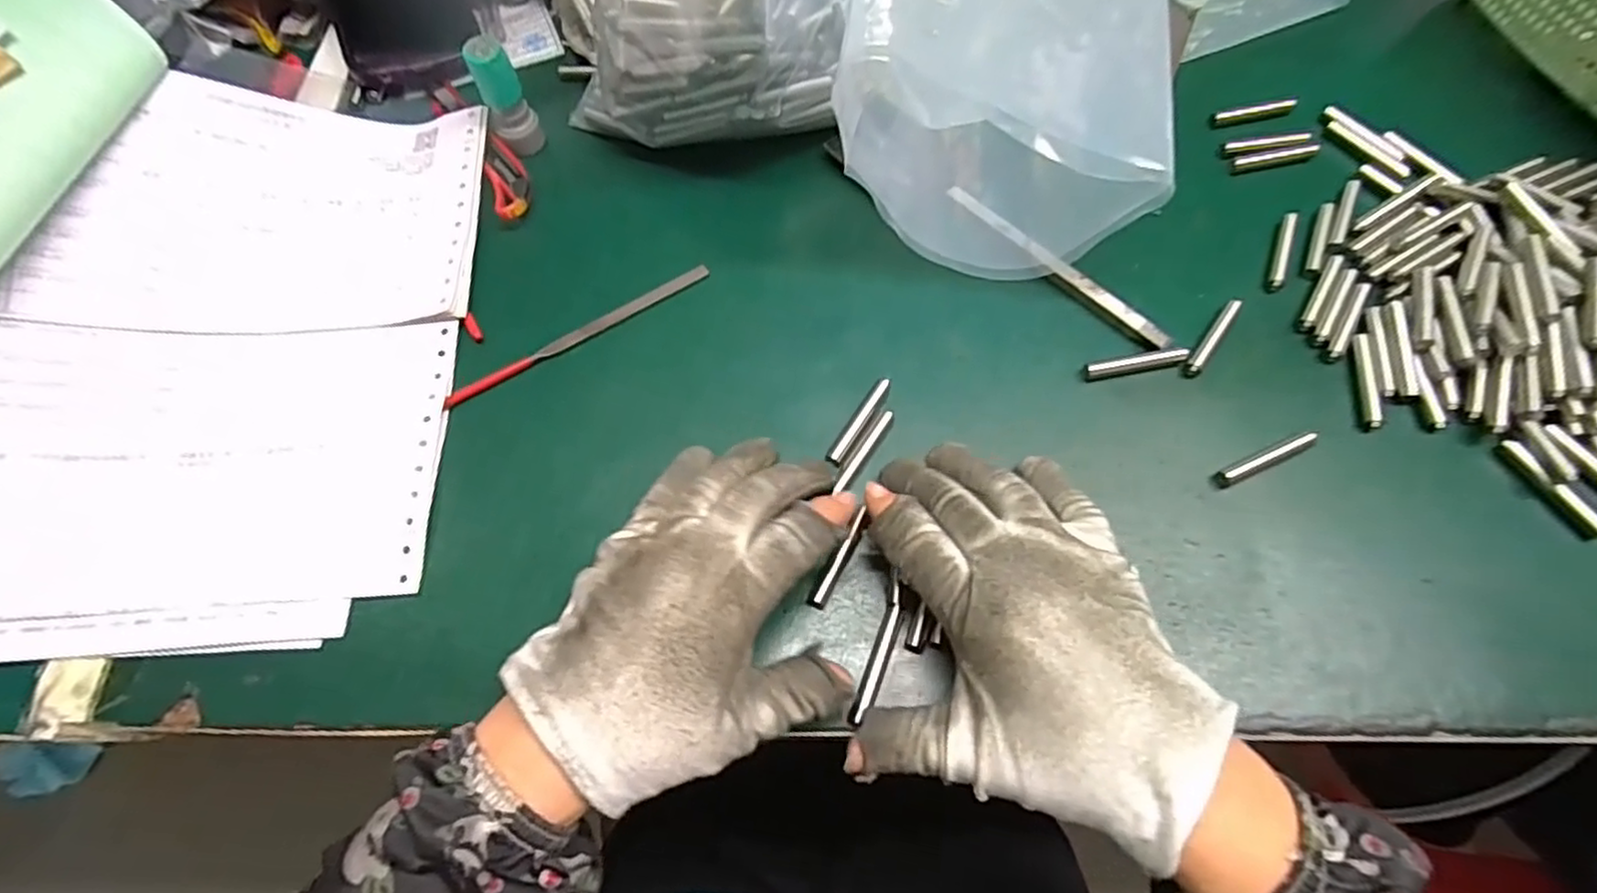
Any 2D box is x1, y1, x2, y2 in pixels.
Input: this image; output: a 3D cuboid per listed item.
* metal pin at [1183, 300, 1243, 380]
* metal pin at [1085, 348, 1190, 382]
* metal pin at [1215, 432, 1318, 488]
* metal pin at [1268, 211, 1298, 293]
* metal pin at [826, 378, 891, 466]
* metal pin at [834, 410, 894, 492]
[{"bbox_3d":[0.200,-0.053,0.338,0.007,0.007,0.051,36,73,18],"label":"metal pin"},{"bbox_3d":[0.160,-0.039,0.332,0.049,0.008,0.008,-13,65,-2],"label":"metal pin"},{"bbox_3d":[0.207,0.005,0.310,0.049,0.009,0.008,-23,66,-6],"label":"metal pin"},{"bbox_3d":[0.245,-0.100,0.354,0.007,0.004,0.051,21,69,13],"label":"metal pin"},{"bbox_3d":[0.028,-0.011,0.324,0.008,0.005,0.048,30,71,16],"label":"metal pin"},{"bbox_3d":[0.031,0.001,0.318,0.007,0.007,0.047,31,68,13],"label":"metal pin"}]

